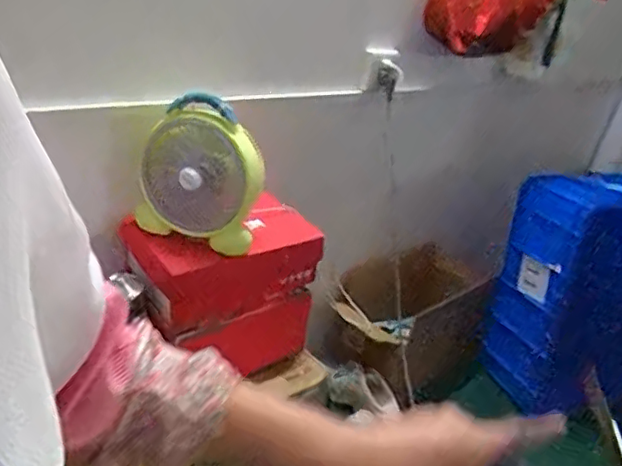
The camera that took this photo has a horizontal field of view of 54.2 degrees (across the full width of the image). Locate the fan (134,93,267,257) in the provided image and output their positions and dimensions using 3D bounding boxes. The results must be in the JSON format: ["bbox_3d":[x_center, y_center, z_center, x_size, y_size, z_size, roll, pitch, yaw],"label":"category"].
[{"bbox_3d":[-0.193,-0.106,1.057,0.215,0.236,0.102,19,27,21],"label":"fan"}]

